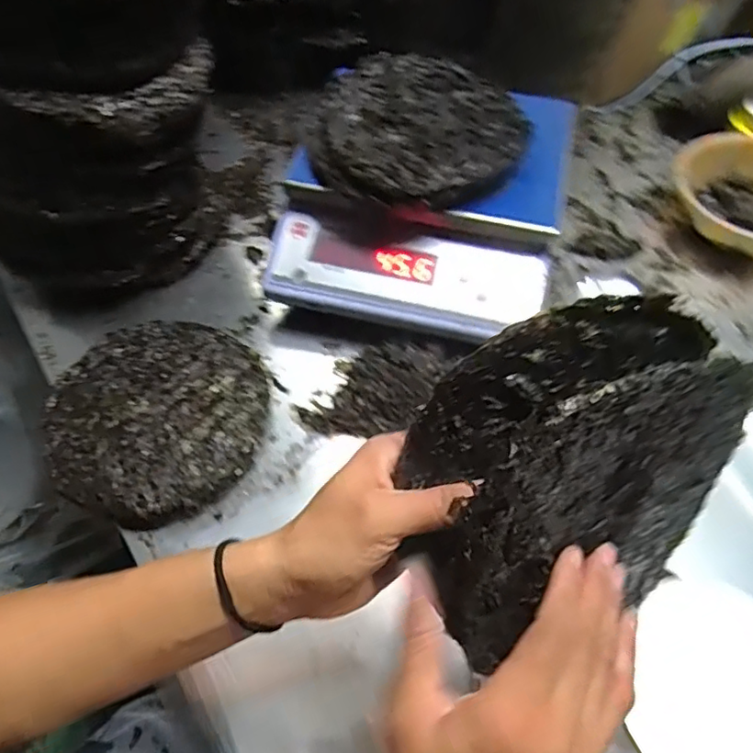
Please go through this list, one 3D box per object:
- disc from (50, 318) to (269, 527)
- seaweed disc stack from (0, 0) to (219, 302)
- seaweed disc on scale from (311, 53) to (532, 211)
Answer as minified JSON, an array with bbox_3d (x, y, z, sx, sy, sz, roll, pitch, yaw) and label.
[{"bbox_3d":[-0.205,0.036,0.553,0.199,0.030,0.203,0,58,0],"label":"disc"},{"bbox_3d":[-0.266,-0.262,0.558,0.255,0.333,0.201,-16,60,-9],"label":"seaweed disc stack"},{"bbox_3d":[0.045,-0.254,0.588,0.202,0.038,0.196,0,58,0],"label":"seaweed disc on scale"}]

